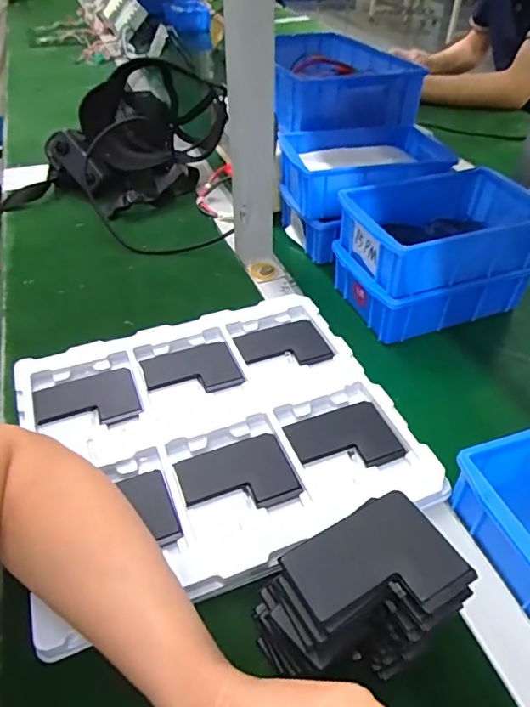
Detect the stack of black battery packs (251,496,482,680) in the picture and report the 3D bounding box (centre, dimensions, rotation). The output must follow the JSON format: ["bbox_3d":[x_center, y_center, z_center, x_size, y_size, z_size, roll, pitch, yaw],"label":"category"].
[{"bbox_3d":[0.055,0.152,0.305,0.109,0.083,0.075,-22,47,-21],"label":"stack of black battery packs"}]

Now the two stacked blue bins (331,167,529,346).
[{"bbox_3d":[0.197,-0.123,0.572,0.204,0.108,0.140,-15,46,-16],"label":"two stacked blue bins"}]

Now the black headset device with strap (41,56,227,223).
[{"bbox_3d":[-0.196,-0.351,0.792,0.193,0.134,0.268,25,49,25],"label":"black headset device with strap"}]

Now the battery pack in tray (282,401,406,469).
[{"bbox_3d":[0.070,0.076,0.439,0.089,0.004,0.067,-16,47,-17],"label":"battery pack in tray"}]

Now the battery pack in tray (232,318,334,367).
[{"bbox_3d":[0.019,-0.008,0.529,0.088,0.007,0.069,-13,46,-15],"label":"battery pack in tray"}]

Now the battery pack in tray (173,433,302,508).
[{"bbox_3d":[-0.023,0.101,0.411,0.089,0.004,0.063,-14,46,-16],"label":"battery pack in tray"}]

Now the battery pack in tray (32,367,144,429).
[{"bbox_3d":[-0.163,0.047,0.462,0.090,0.006,0.073,-17,47,-18],"label":"battery pack in tray"}]

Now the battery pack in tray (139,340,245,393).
[{"bbox_3d":[-0.073,0.019,0.499,0.090,0.004,0.066,-15,46,-16],"label":"battery pack in tray"}]

